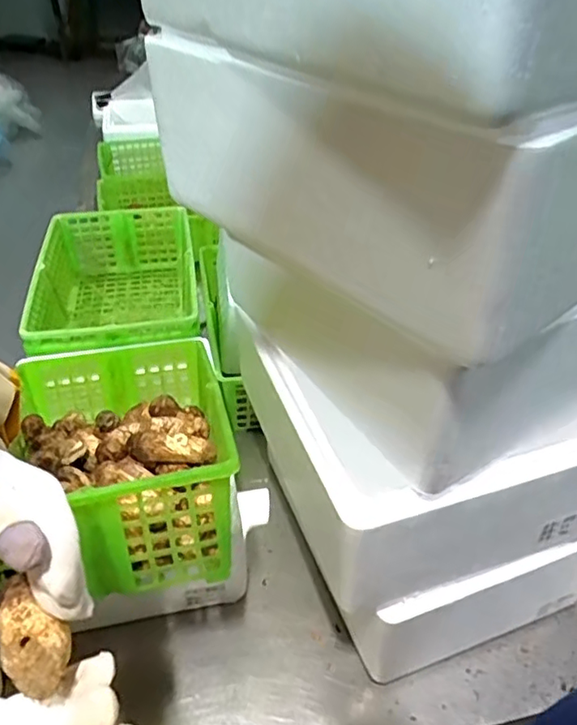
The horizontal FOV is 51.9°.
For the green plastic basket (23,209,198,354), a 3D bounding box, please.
[{"bbox_3d":[-0.244,-0.104,0.859,0.212,0.100,0.331,-6,38,-9],"label":"green plastic basket"}]

